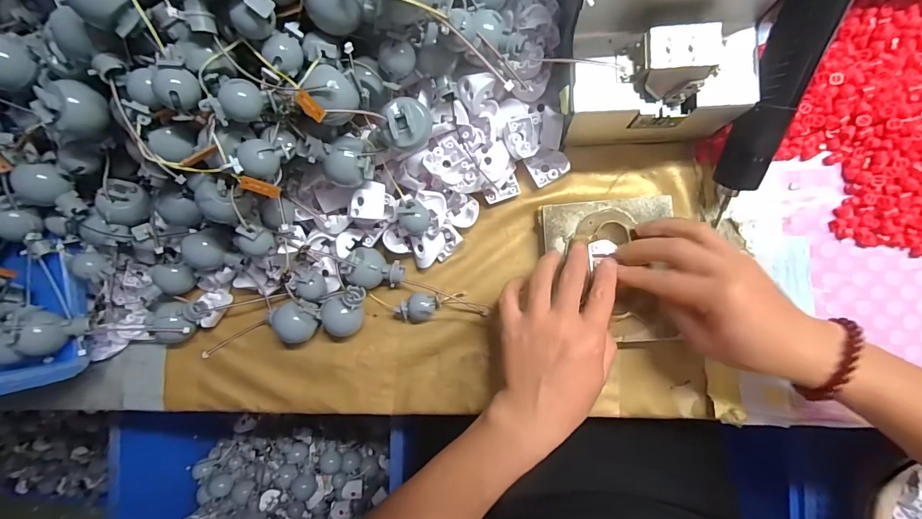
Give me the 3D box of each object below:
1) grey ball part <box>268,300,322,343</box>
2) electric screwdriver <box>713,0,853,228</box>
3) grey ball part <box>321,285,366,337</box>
[{"bbox_3d":[-0.142,0.051,0.369,0.038,0.036,0.031,38,91,8],"label":"grey ball part"},{"bbox_3d":[0.228,-0.139,0.290,0.032,0.026,0.231,11,120,6],"label":"electric screwdriver"},{"bbox_3d":[-0.103,0.043,0.368,0.035,0.030,0.050,23,106,-2],"label":"grey ball part"}]

